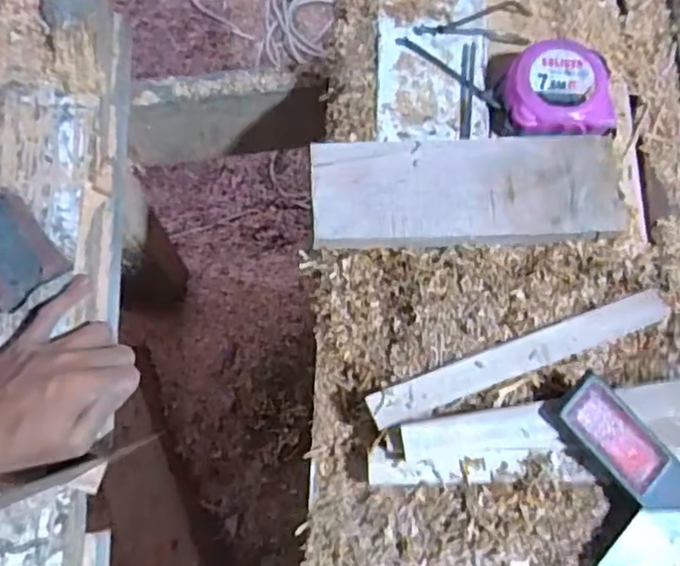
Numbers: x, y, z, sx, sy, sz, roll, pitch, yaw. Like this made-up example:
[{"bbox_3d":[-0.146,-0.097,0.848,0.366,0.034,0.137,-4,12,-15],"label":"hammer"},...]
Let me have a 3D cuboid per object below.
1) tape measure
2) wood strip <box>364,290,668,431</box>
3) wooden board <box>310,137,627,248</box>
[{"bbox_3d":[0.170,-0.152,0.507,0.082,0.036,0.080,2,72,-1],"label":"tape measure"},{"bbox_3d":[0.127,0.050,0.445,0.226,0.016,0.023,-20,74,-8],"label":"wood strip"},{"bbox_3d":[0.094,-0.066,0.475,0.225,0.030,0.075,-3,73,-2],"label":"wooden board"}]

